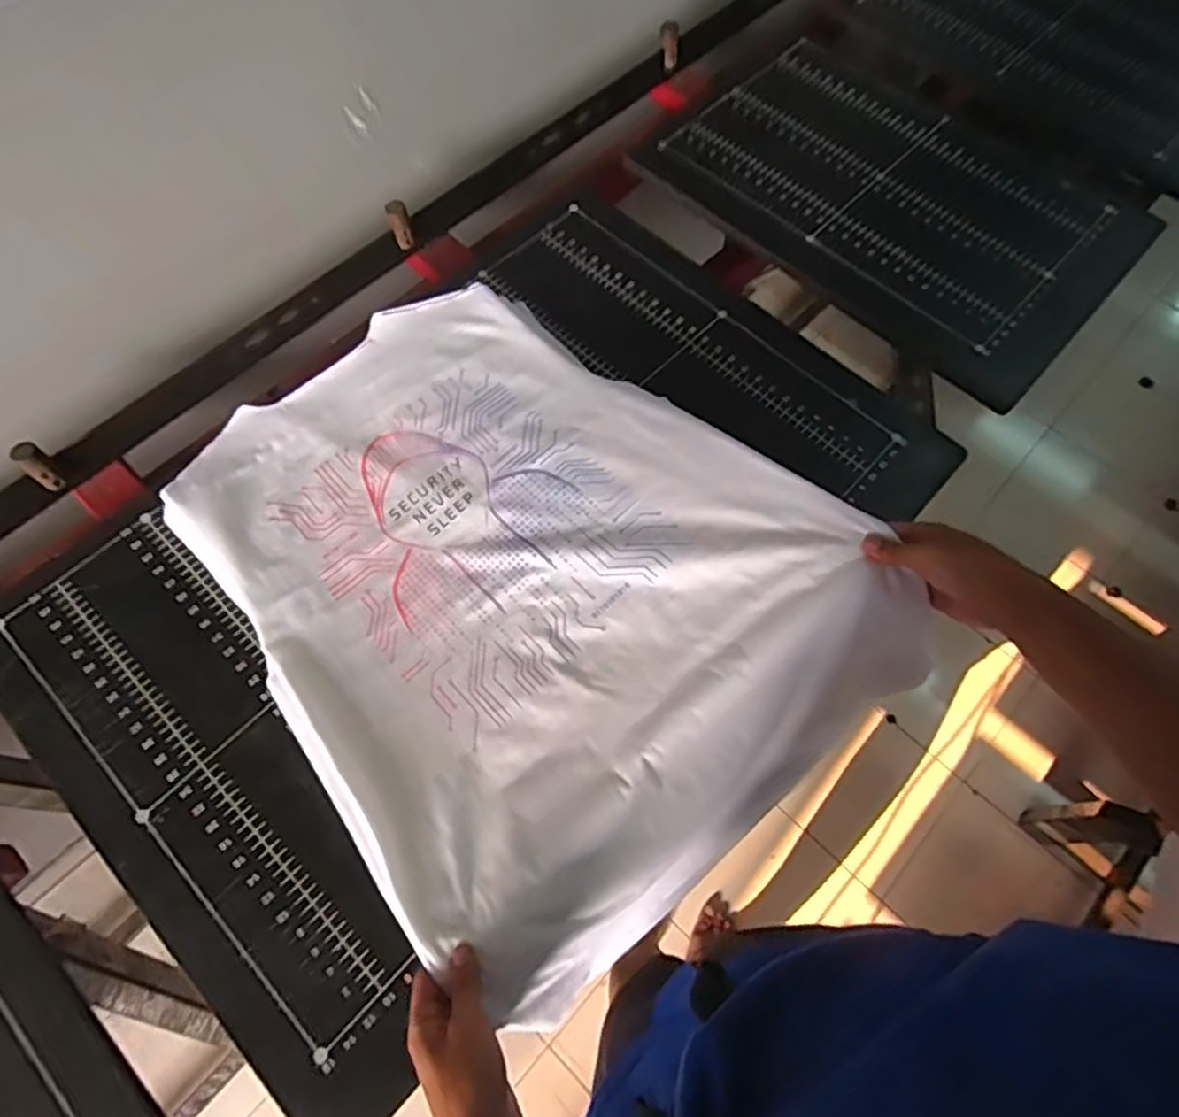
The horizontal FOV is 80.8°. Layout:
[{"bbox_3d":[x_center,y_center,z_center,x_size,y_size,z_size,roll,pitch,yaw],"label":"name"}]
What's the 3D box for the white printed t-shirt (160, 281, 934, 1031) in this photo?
[{"bbox_3d":[-0.074,0.011,0.671,0.474,0.129,0.636,-38,71,-16],"label":"white printed t-shirt"}]

